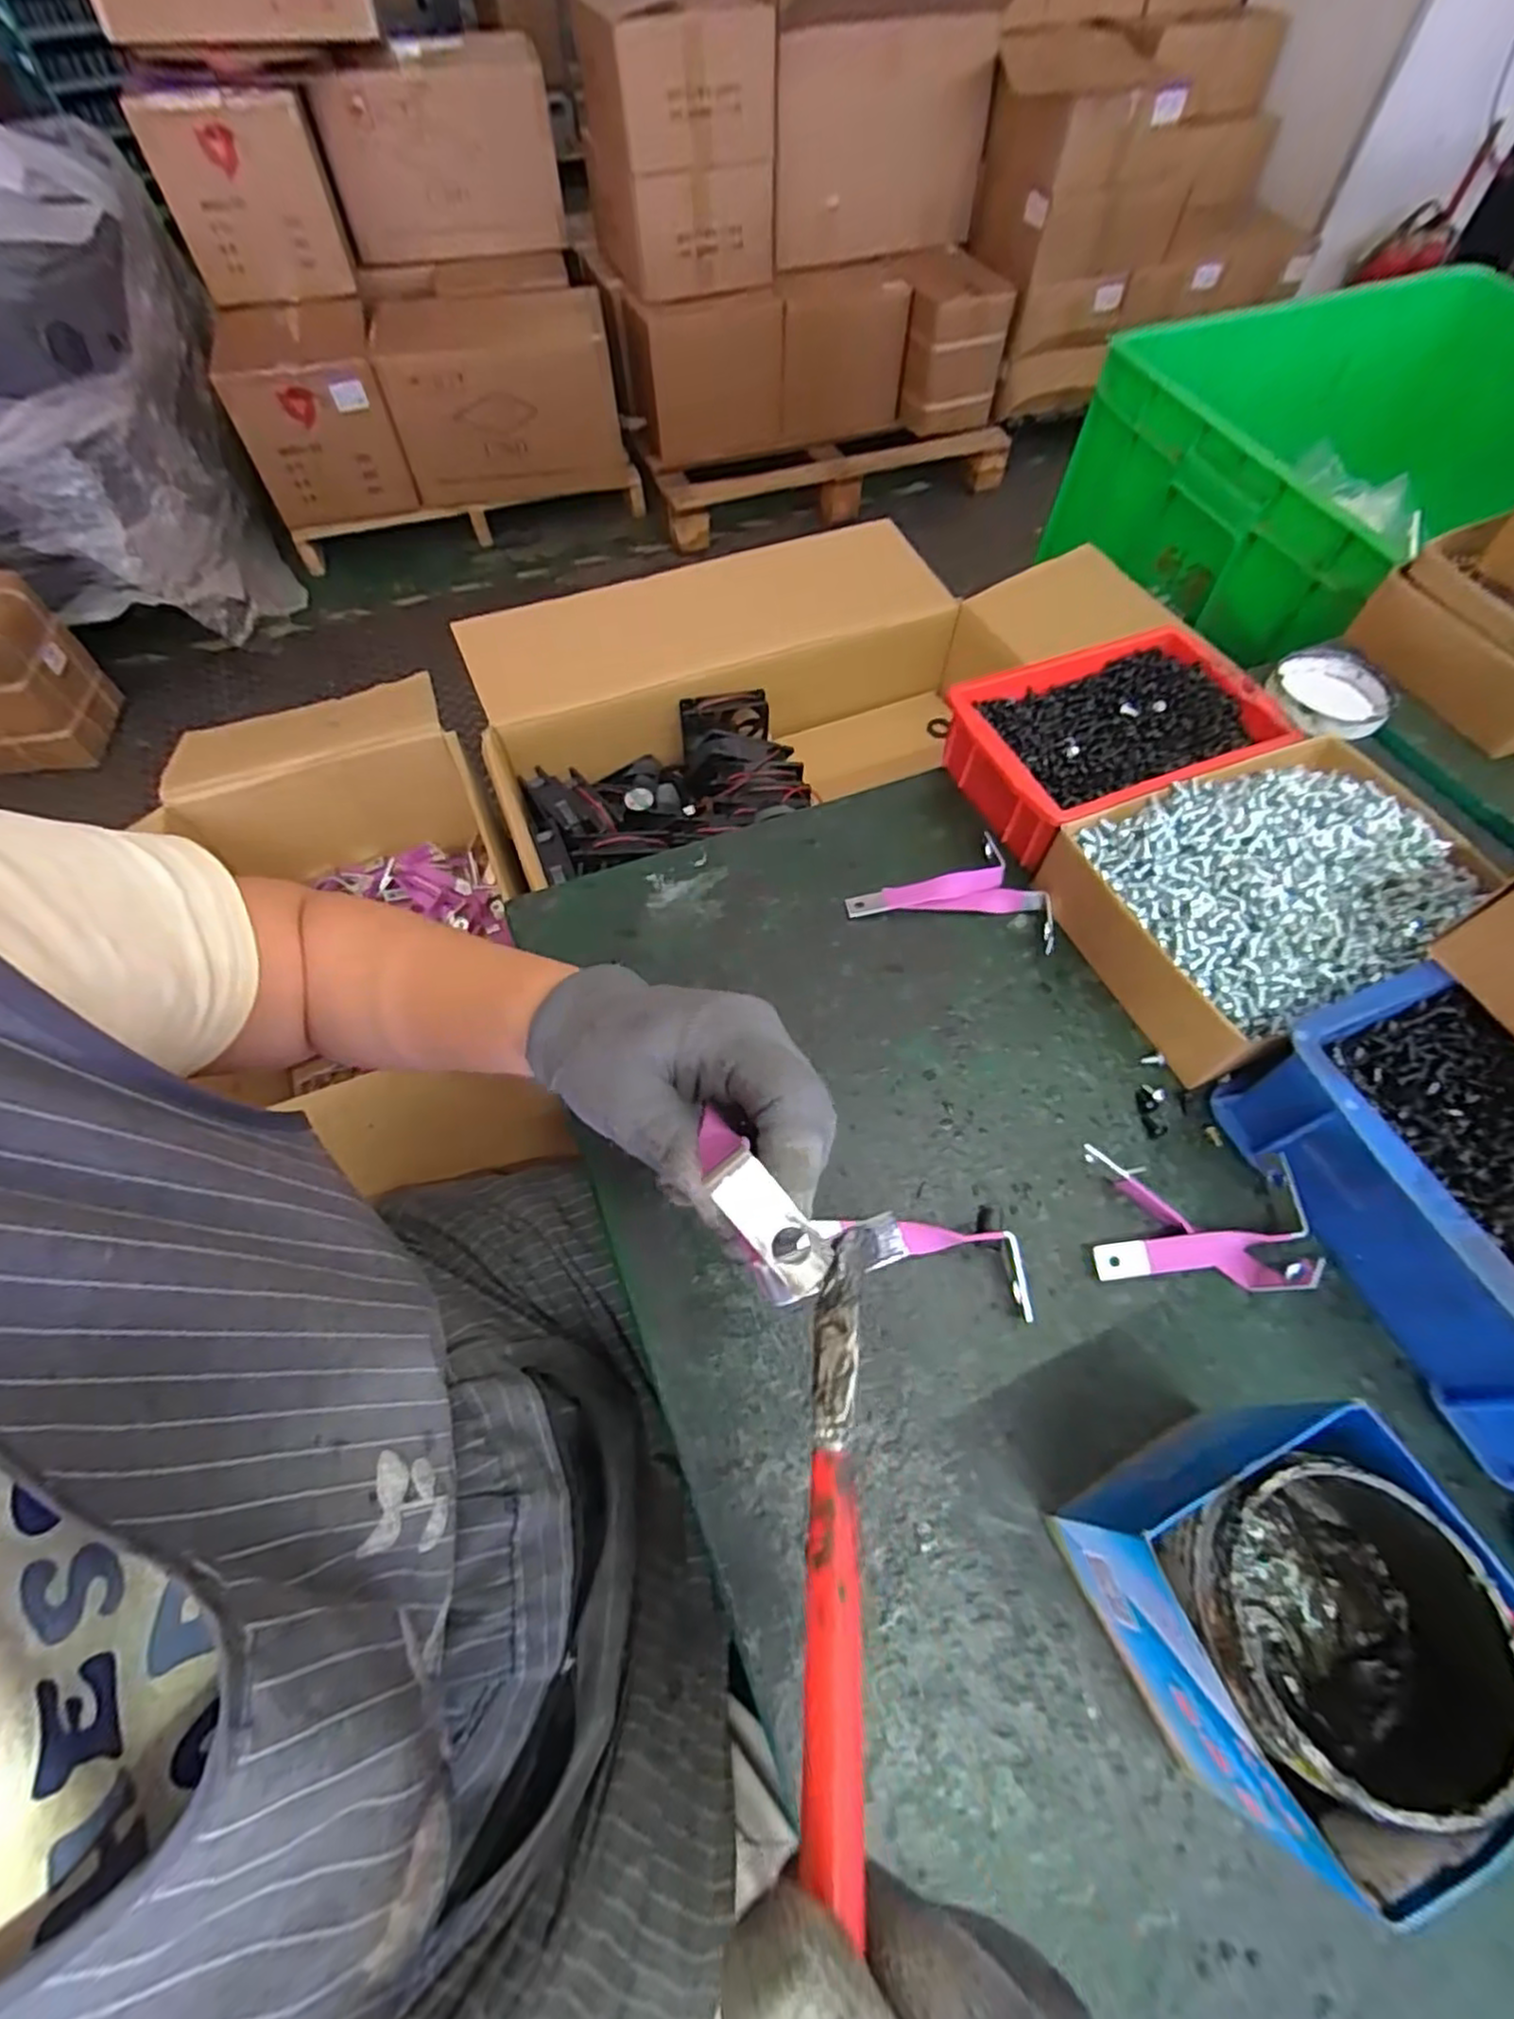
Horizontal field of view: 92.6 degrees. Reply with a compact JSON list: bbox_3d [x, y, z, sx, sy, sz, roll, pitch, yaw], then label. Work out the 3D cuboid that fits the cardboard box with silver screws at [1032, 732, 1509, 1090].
[{"bbox_3d":[0.302,-0.068,0.423,0.208,0.079,0.157,-20,62,-11],"label":"cardboard box with silver screws"}]

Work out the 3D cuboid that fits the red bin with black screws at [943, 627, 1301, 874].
[{"bbox_3d":[0.236,-0.177,0.491,0.209,0.055,0.131,-18,61,-10],"label":"red bin with black screws"}]

